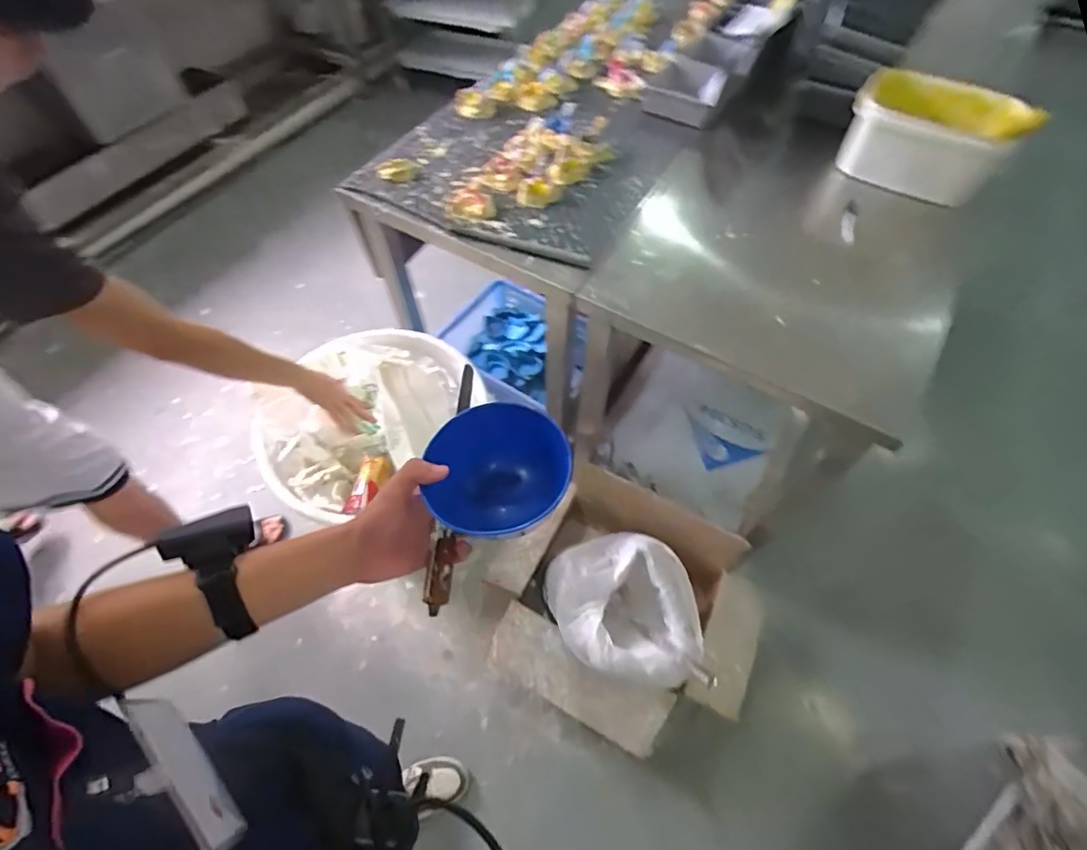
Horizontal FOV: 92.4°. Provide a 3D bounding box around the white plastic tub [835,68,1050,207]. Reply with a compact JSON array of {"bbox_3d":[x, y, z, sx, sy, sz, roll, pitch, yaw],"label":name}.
[{"bbox_3d":[0.794,-0.600,1.086,0.299,0.181,0.159,31,63,17],"label":"white plastic tub"}]

